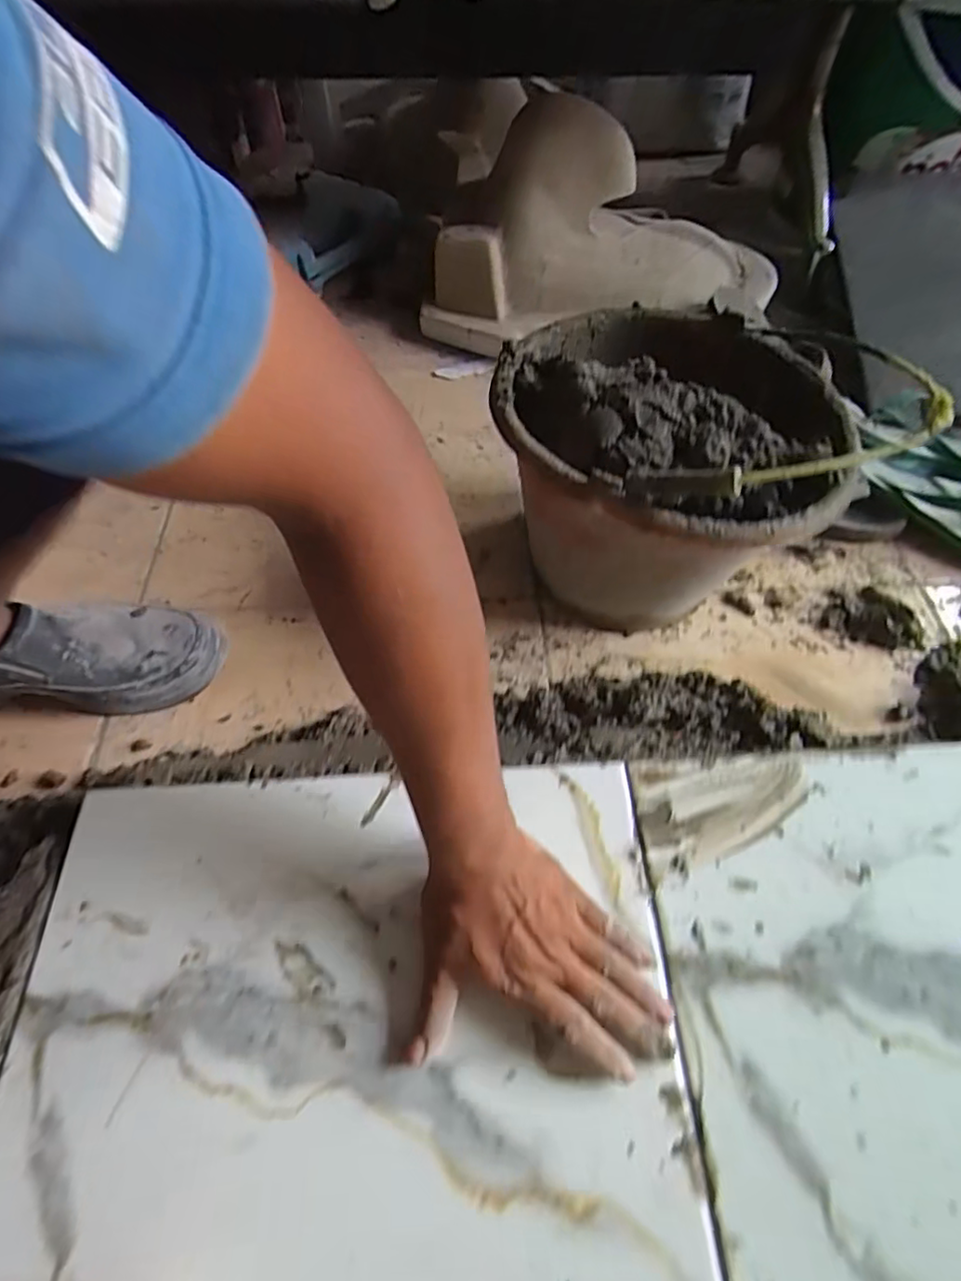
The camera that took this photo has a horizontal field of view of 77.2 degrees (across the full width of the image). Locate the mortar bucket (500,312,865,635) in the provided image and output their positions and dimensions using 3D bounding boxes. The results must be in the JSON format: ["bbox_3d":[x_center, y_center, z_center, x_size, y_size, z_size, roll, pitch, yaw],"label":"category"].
[{"bbox_3d":[0.147,-0.140,0.539,0.270,0.237,0.240,28,61,15],"label":"mortar bucket"}]

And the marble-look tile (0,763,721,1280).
[{"bbox_3d":[-0.080,0.271,0.342,0.390,0.013,0.391,-2,58,-3],"label":"marble-look tile"}]

